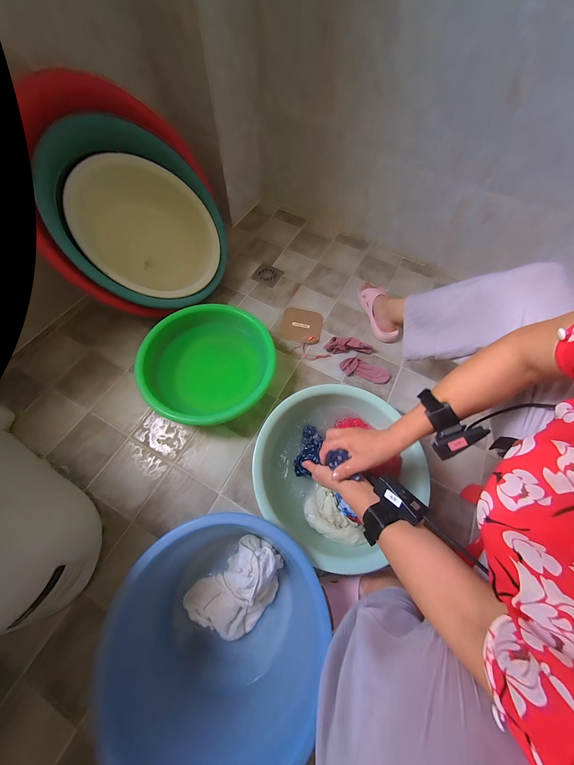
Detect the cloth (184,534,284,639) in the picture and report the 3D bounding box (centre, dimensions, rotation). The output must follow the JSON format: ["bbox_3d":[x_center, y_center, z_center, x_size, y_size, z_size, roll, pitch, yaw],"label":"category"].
[{"bbox_3d":[-0.101,0.441,0.515,0.199,0.077,0.134,-38,74,-18],"label":"cloth"}]

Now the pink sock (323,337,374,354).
[{"bbox_3d":[0.208,-0.129,0.806,0.165,0.046,0.057,2,66,-3],"label":"pink sock"}]

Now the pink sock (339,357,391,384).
[{"bbox_3d":[0.253,-0.042,0.777,0.158,0.027,0.064,14,66,3],"label":"pink sock"}]

